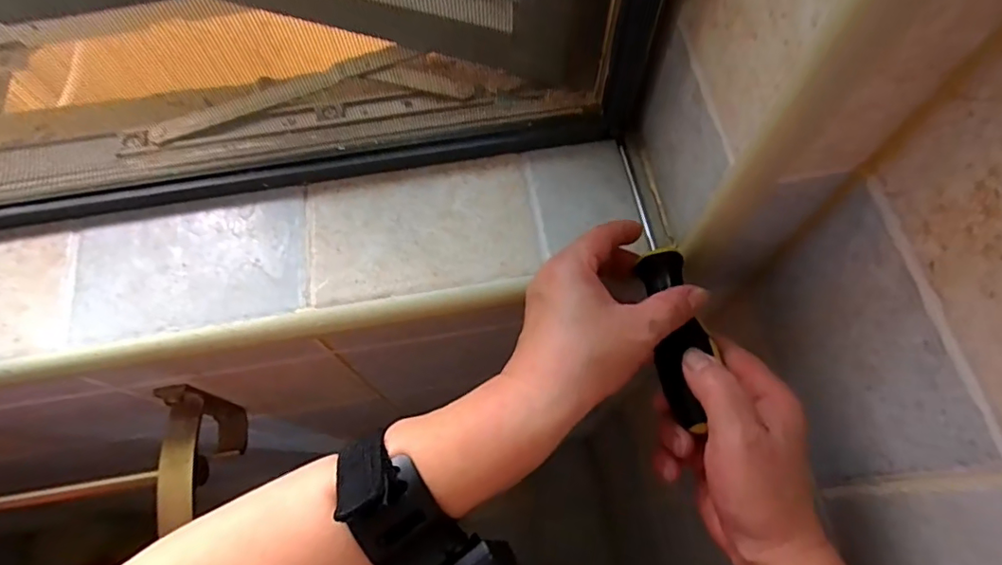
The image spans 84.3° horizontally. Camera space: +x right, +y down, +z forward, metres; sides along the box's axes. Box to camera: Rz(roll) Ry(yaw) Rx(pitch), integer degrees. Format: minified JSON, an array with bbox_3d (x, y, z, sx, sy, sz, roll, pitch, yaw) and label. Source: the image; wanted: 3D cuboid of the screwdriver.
[{"bbox_3d":[0.097,-0.008,0.328,0.027,0.032,0.188,-2,58,2],"label":"screwdriver"}]

